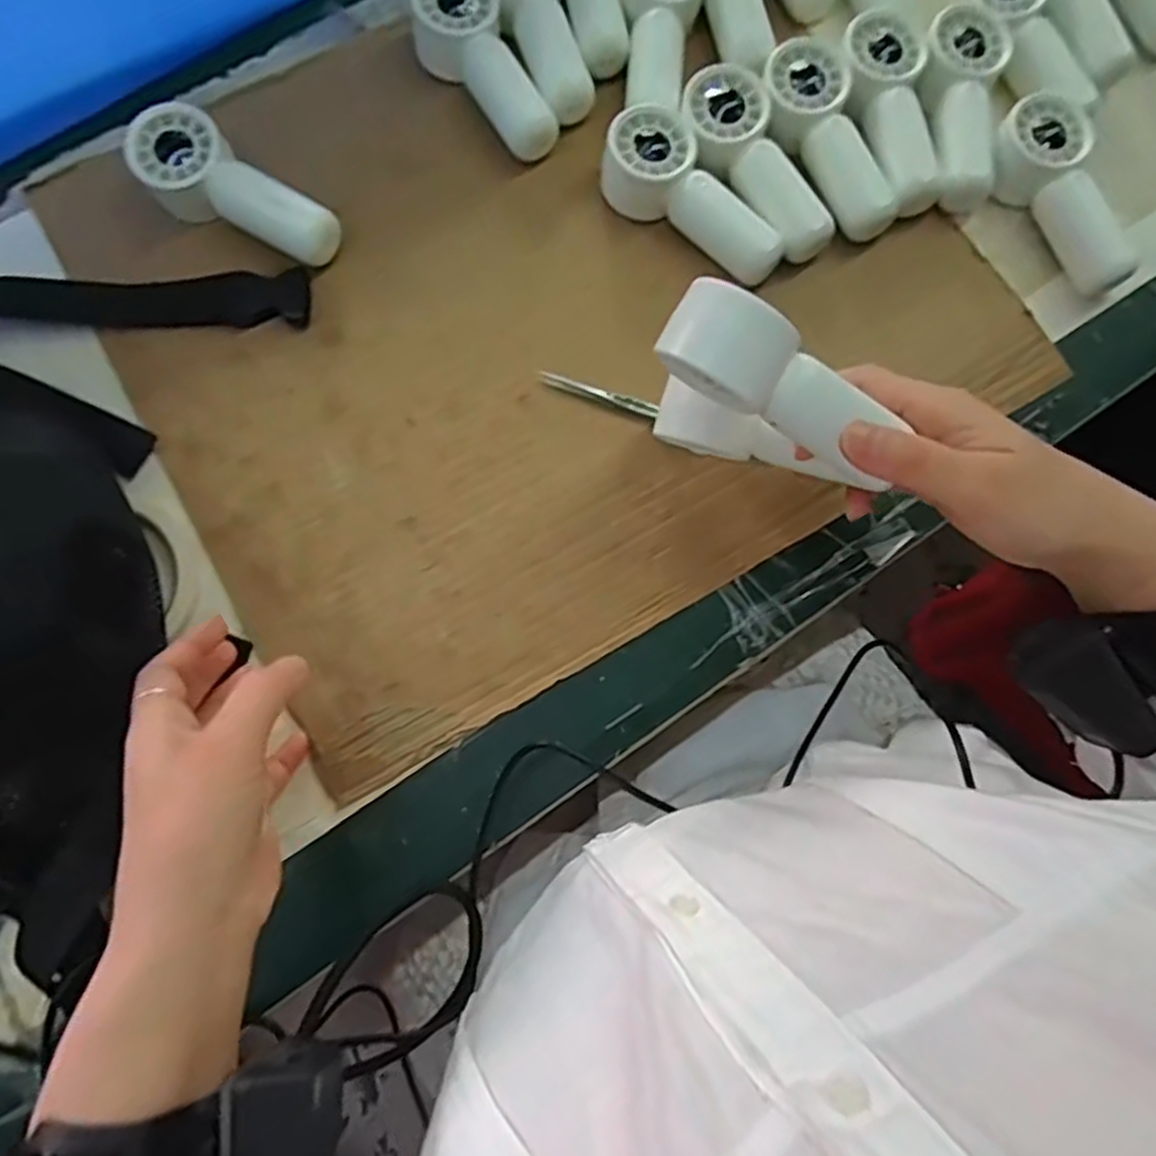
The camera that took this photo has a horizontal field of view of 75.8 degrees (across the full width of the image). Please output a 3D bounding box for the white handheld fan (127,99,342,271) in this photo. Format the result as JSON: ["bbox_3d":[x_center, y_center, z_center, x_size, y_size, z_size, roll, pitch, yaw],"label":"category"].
[{"bbox_3d":[-0.182,-0.201,0.393,0.113,0.031,0.044,34,79,7],"label":"white handheld fan"}]

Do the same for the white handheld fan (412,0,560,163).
[{"bbox_3d":[-0.055,-0.284,0.416,0.047,0.033,0.109,-26,79,-7],"label":"white handheld fan"}]

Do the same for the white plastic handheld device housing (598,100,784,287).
[{"bbox_3d":[0.062,-0.204,0.401,0.111,0.031,0.047,41,79,8],"label":"white plastic handheld device housing"}]

